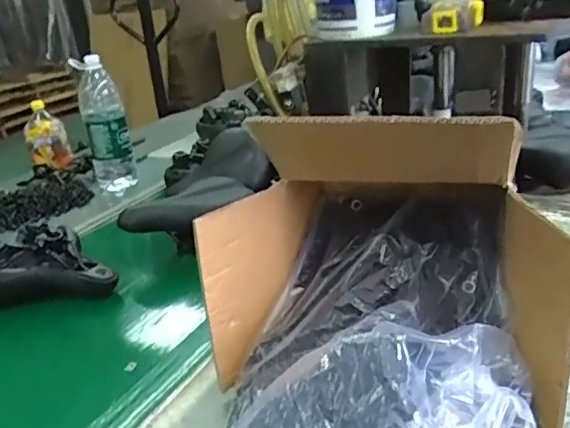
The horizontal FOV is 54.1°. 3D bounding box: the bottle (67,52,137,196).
[{"bbox_3d":[-0.438,-0.220,1.360,0.099,0.308,0.107,-13,24,-13],"label":"bottle"}]

